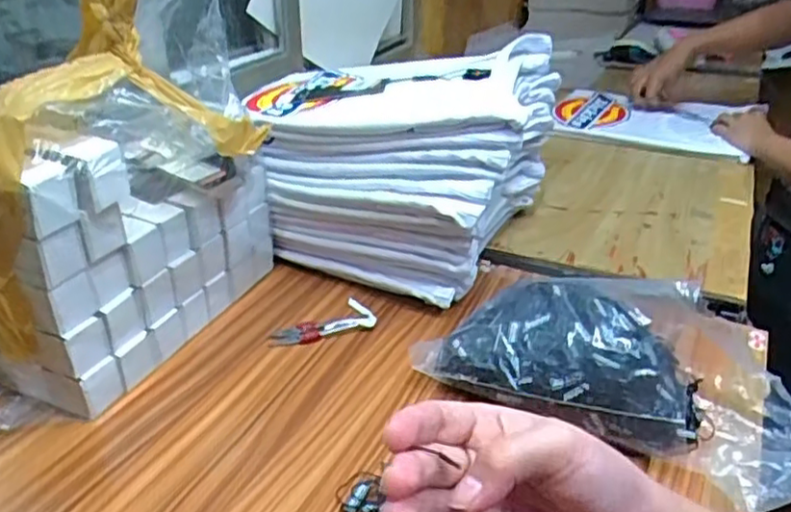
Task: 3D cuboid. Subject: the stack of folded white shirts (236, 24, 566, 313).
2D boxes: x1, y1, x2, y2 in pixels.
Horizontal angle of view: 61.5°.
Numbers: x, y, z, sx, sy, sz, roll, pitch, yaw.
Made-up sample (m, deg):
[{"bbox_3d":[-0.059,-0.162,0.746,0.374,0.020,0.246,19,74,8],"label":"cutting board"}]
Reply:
[{"bbox_3d":[0.000,-0.112,0.789,0.307,0.213,0.289,12,31,19],"label":"stack of folded white shirts"}]

